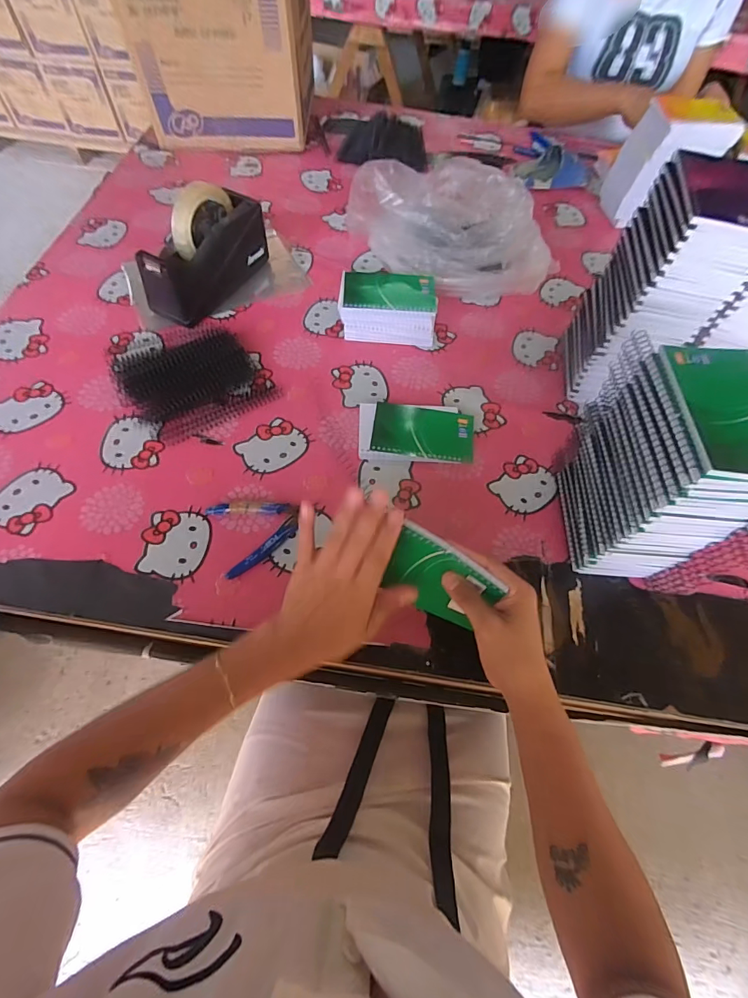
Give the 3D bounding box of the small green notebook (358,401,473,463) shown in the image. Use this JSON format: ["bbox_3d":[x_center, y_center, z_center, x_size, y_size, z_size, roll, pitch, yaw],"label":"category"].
[{"bbox_3d":[0.055,-0.086,0.559,0.144,0.012,0.085,3,60,-2],"label":"small green notebook"}]

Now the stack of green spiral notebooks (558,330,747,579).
[{"bbox_3d":[0.274,-0.027,0.444,0.089,0.217,0.154,3,60,-2],"label":"stack of green spiral notebooks"}]

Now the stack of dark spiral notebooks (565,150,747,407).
[{"bbox_3d":[0.337,-0.242,0.528,0.104,0.235,0.129,10,62,1],"label":"stack of dark spiral notebooks"}]

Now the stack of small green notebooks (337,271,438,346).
[{"bbox_3d":[0.020,-0.276,0.634,0.133,0.056,0.086,5,60,-1],"label":"stack of small green notebooks"}]

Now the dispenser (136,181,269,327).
[{"bbox_3d":[-0.235,-0.352,0.627,0.063,0.121,0.202,30,63,13],"label":"dispenser"}]

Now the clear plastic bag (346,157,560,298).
[{"bbox_3d":[0.125,-0.429,0.684,0.218,0.115,0.270,-37,69,-22],"label":"clear plastic bag"}]

